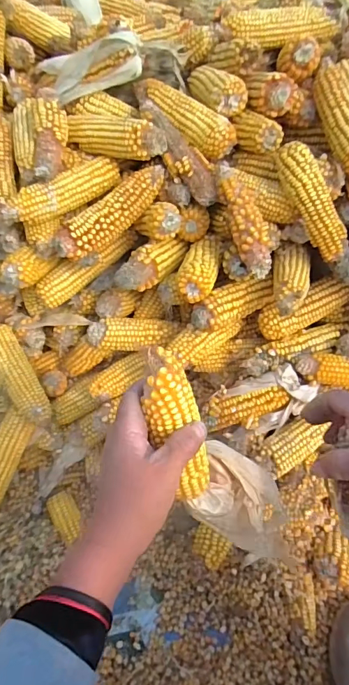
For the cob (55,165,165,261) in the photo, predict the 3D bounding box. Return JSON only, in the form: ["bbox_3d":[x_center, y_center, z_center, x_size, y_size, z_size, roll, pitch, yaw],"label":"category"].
[{"bbox_3d":[-0.079,-0.171,0.563,0.179,0.041,0.041,-44,63,-13],"label":"cob"}]

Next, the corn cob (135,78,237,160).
[{"bbox_3d":[0.010,-0.311,0.587,0.160,0.042,0.043,40,57,9],"label":"corn cob"}]

